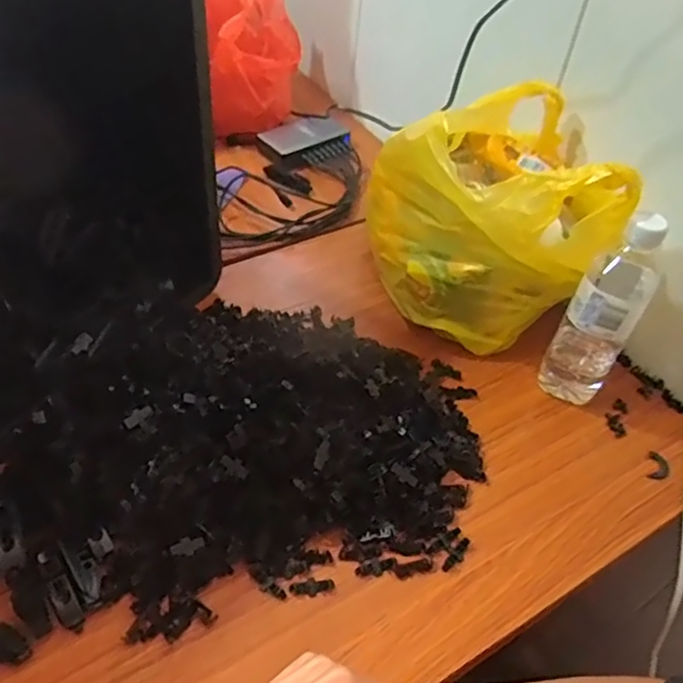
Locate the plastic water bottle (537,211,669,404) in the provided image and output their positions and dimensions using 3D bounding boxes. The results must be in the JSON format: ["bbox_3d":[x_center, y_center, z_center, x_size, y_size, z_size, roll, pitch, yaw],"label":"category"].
[{"bbox_3d":[0.245,-0.026,0.592,0.061,0.204,0.069,26,49,17],"label":"plastic water bottle"}]

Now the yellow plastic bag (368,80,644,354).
[{"bbox_3d":[0.135,-0.128,0.655,0.185,0.211,0.222,1,46,-7],"label":"yellow plastic bag"}]

